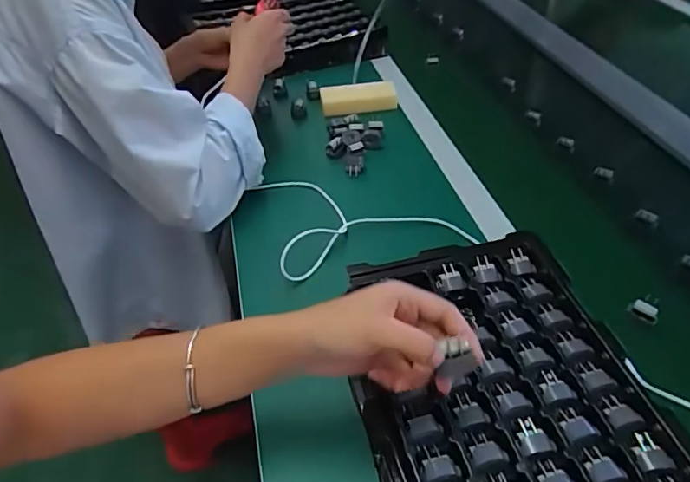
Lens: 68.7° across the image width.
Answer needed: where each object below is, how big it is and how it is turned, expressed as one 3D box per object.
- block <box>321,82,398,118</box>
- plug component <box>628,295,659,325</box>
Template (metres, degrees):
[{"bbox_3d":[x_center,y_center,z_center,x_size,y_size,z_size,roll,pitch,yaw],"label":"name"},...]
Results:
[{"bbox_3d":[0.022,-0.230,0.816,0.119,0.030,0.055,-1,45,1],"label":"block"},{"bbox_3d":[0.307,0.068,0.516,0.028,0.024,0.017,30,52,28],"label":"plug component"}]

